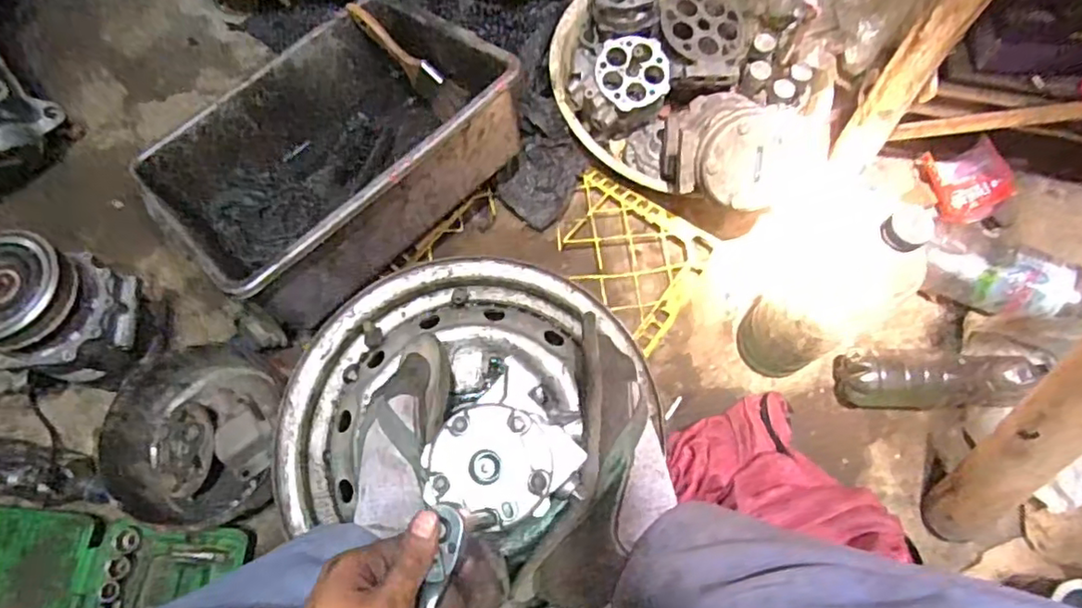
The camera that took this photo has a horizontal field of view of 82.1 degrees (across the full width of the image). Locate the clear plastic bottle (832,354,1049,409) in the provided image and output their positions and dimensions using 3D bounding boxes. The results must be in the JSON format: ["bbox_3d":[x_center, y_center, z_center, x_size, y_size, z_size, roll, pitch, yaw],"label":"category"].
[{"bbox_3d":[0.462,0.090,0.718,0.220,0.063,0.065,3,70,1],"label":"clear plastic bottle"}]

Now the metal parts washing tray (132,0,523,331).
[{"bbox_3d":[-0.244,-0.185,0.742,0.307,0.133,0.389,38,74,26],"label":"metal parts washing tray"}]

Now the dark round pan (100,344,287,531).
[{"bbox_3d":[-0.382,0.148,0.704,0.176,0.079,0.191,-2,70,-1],"label":"dark round pan"}]

